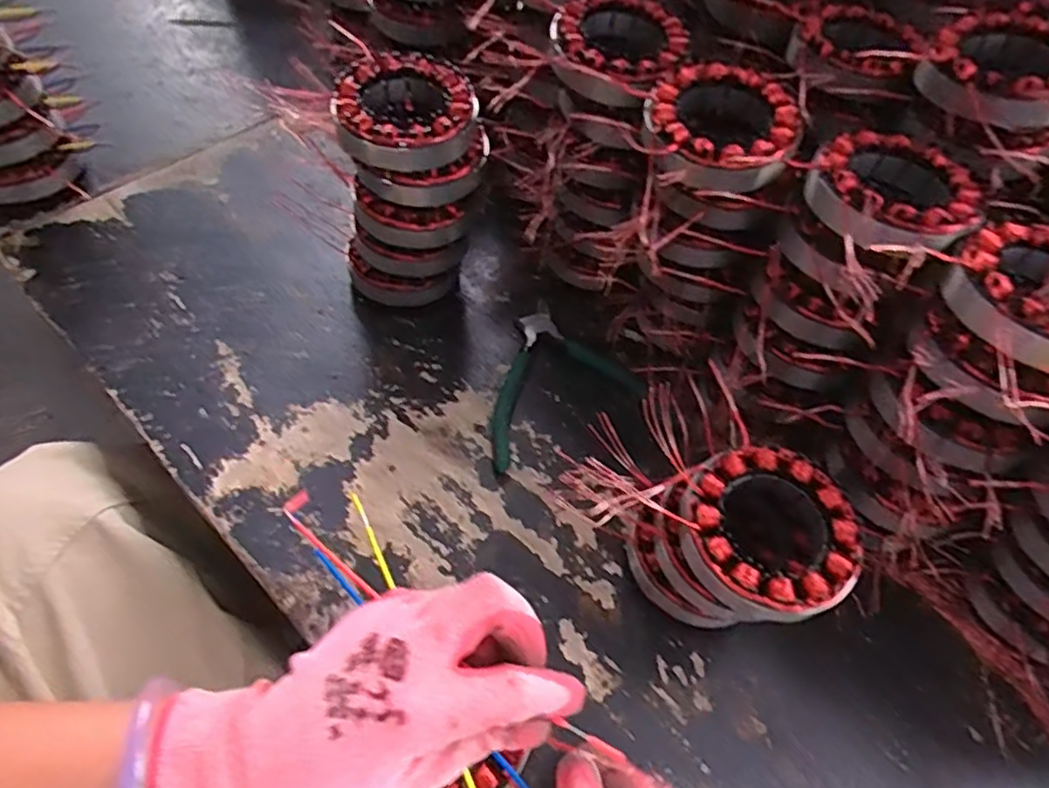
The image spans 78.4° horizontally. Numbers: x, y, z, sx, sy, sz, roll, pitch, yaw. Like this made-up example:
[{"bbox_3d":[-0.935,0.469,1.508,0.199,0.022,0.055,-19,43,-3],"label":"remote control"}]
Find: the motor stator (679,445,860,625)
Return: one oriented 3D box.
[{"bbox_3d":[0.127,0.070,0.333,0.085,0.022,0.086,1,57,-2],"label":"motor stator"}]

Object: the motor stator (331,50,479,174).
[{"bbox_3d":[-0.076,-0.179,0.410,0.086,0.034,0.083,-12,59,-11],"label":"motor stator"}]

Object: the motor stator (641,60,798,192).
[{"bbox_3d":[0.114,-0.157,0.377,0.086,0.025,0.088,1,57,-2],"label":"motor stator"}]

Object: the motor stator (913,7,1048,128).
[{"bbox_3d":[0.276,-0.185,0.376,0.086,0.038,0.096,35,62,18],"label":"motor stator"}]

